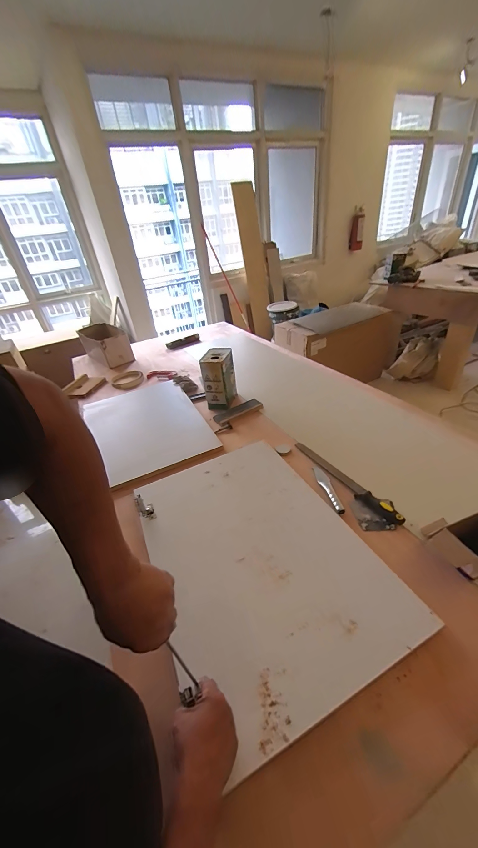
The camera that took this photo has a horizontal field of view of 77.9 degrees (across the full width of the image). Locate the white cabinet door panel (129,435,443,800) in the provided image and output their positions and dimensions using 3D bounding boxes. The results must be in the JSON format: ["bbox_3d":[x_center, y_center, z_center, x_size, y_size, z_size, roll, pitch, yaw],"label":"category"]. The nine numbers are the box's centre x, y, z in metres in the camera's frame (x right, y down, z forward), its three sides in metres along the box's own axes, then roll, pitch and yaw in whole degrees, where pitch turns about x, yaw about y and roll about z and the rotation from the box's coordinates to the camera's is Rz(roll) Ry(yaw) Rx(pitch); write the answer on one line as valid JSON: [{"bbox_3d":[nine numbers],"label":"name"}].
[{"bbox_3d":[0.028,0.294,0.743,0.454,0.015,0.675,-21,37,-18],"label":"white cabinet door panel"}]

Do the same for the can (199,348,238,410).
[{"bbox_3d":[-0.088,-0.203,1.330,0.116,0.220,0.154,2,35,15],"label":"can"}]

